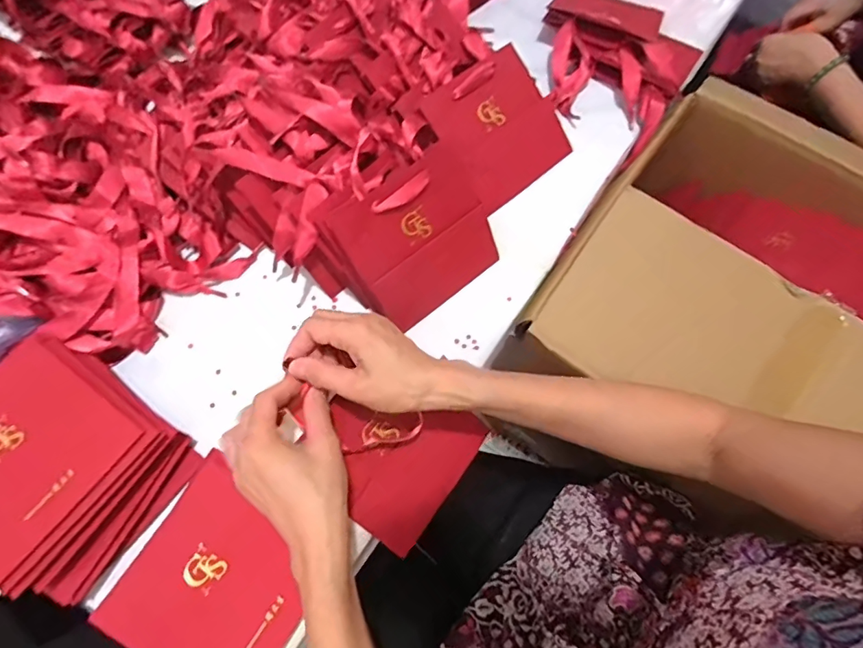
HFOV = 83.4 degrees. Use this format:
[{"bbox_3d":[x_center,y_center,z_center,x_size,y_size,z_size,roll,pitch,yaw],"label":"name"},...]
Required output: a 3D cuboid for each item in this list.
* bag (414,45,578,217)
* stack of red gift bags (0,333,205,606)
[{"bbox_3d":[0.077,-0.217,0.535,0.141,0.007,0.138,-39,102,-16],"label":"bag"},{"bbox_3d":[-0.308,0.110,0.395,0.177,0.068,0.149,32,72,10],"label":"stack of red gift bags"}]

